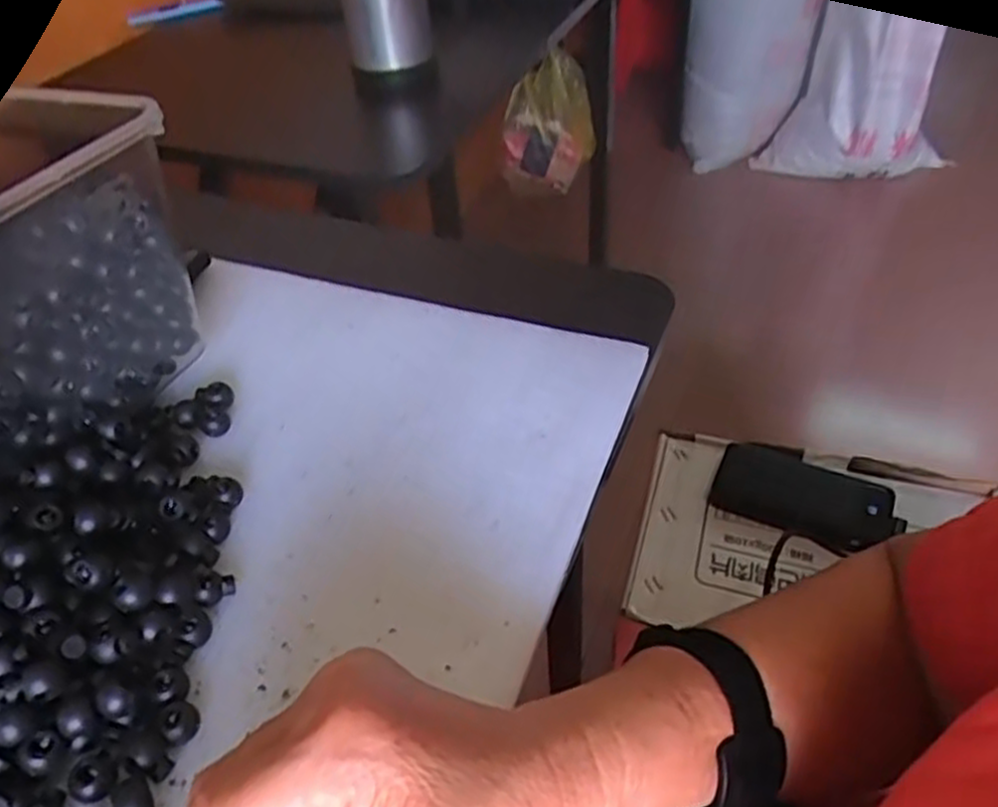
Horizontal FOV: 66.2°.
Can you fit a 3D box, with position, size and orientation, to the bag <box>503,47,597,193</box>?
[{"bbox_3d":[0.082,-0.455,1.244,0.146,0.221,0.033,1,44,5],"label":"bag"}]

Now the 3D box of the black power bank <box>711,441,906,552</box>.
[{"bbox_3d":[0.291,0.090,0.733,0.163,0.029,0.082,12,46,15],"label":"black power bank"}]

